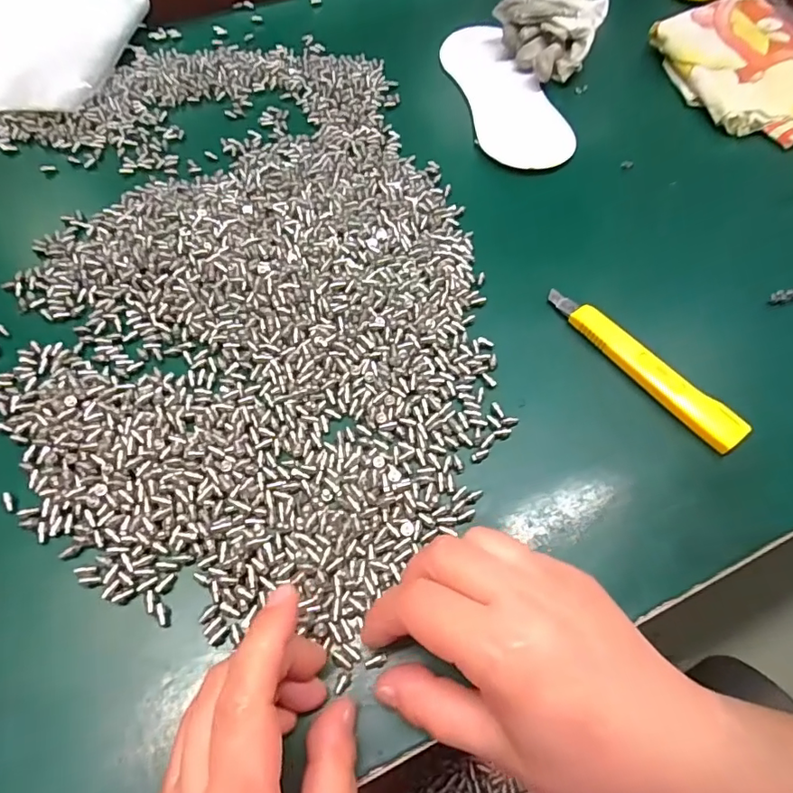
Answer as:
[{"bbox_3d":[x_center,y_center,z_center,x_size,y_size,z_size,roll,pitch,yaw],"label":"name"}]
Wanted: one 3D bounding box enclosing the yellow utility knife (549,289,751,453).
[{"bbox_3d":[0.142,-0.021,0.306,0.021,0.011,0.131,-35,65,-19],"label":"yellow utility knife"}]

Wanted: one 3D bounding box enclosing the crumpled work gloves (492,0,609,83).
[{"bbox_3d":[0.130,-0.316,0.453,0.086,0.046,0.099,14,60,8],"label":"crumpled work gloves"}]

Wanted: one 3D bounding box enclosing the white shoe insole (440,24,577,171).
[{"bbox_3d":[0.089,-0.258,0.442,0.072,0.009,0.197,-10,60,-6],"label":"white shoe insole"}]

